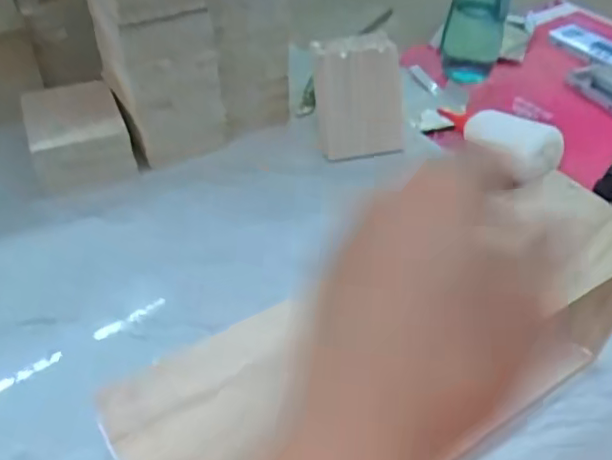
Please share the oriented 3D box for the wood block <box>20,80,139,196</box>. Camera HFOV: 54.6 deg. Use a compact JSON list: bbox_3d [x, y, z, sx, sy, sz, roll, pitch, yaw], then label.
[{"bbox_3d":[-0.230,-0.095,0.603,0.096,0.059,0.115,-17,47,-19],"label":"wood block"}]

